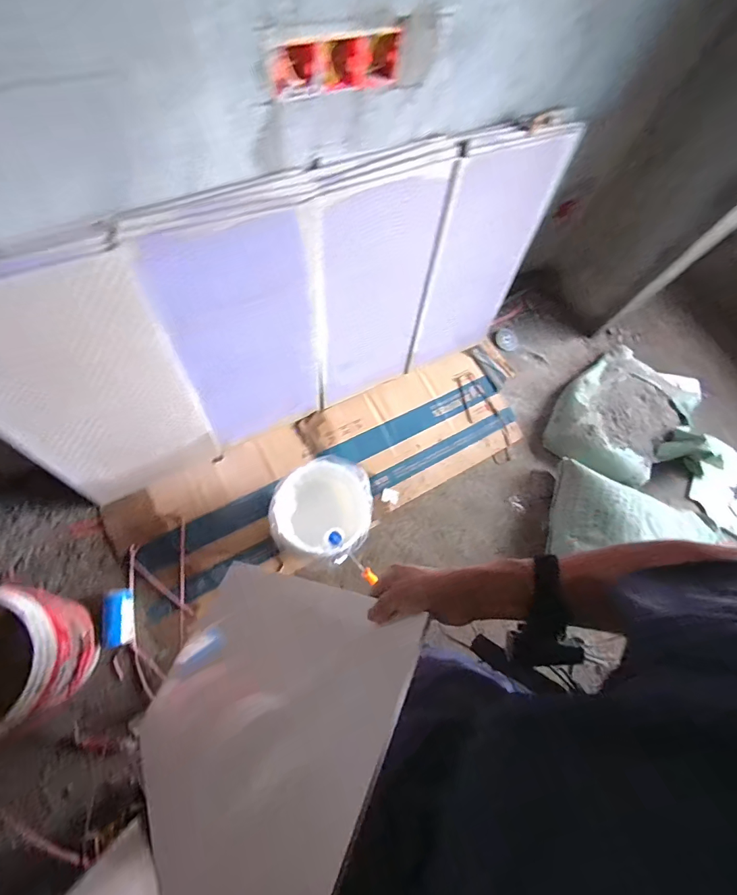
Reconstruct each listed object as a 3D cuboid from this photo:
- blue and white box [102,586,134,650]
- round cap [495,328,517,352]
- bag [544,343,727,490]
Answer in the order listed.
[{"bbox_3d":[-0.804,0.545,1.288,0.085,0.029,0.168,-12,73,-14],"label":"blue and white box"},{"bbox_3d":[0.630,-0.491,1.818,0.111,0.014,0.093,33,84,-9],"label":"round cap"},{"bbox_3d":[1.071,-0.121,1.630,0.530,0.186,0.600,33,68,2],"label":"bag"}]

